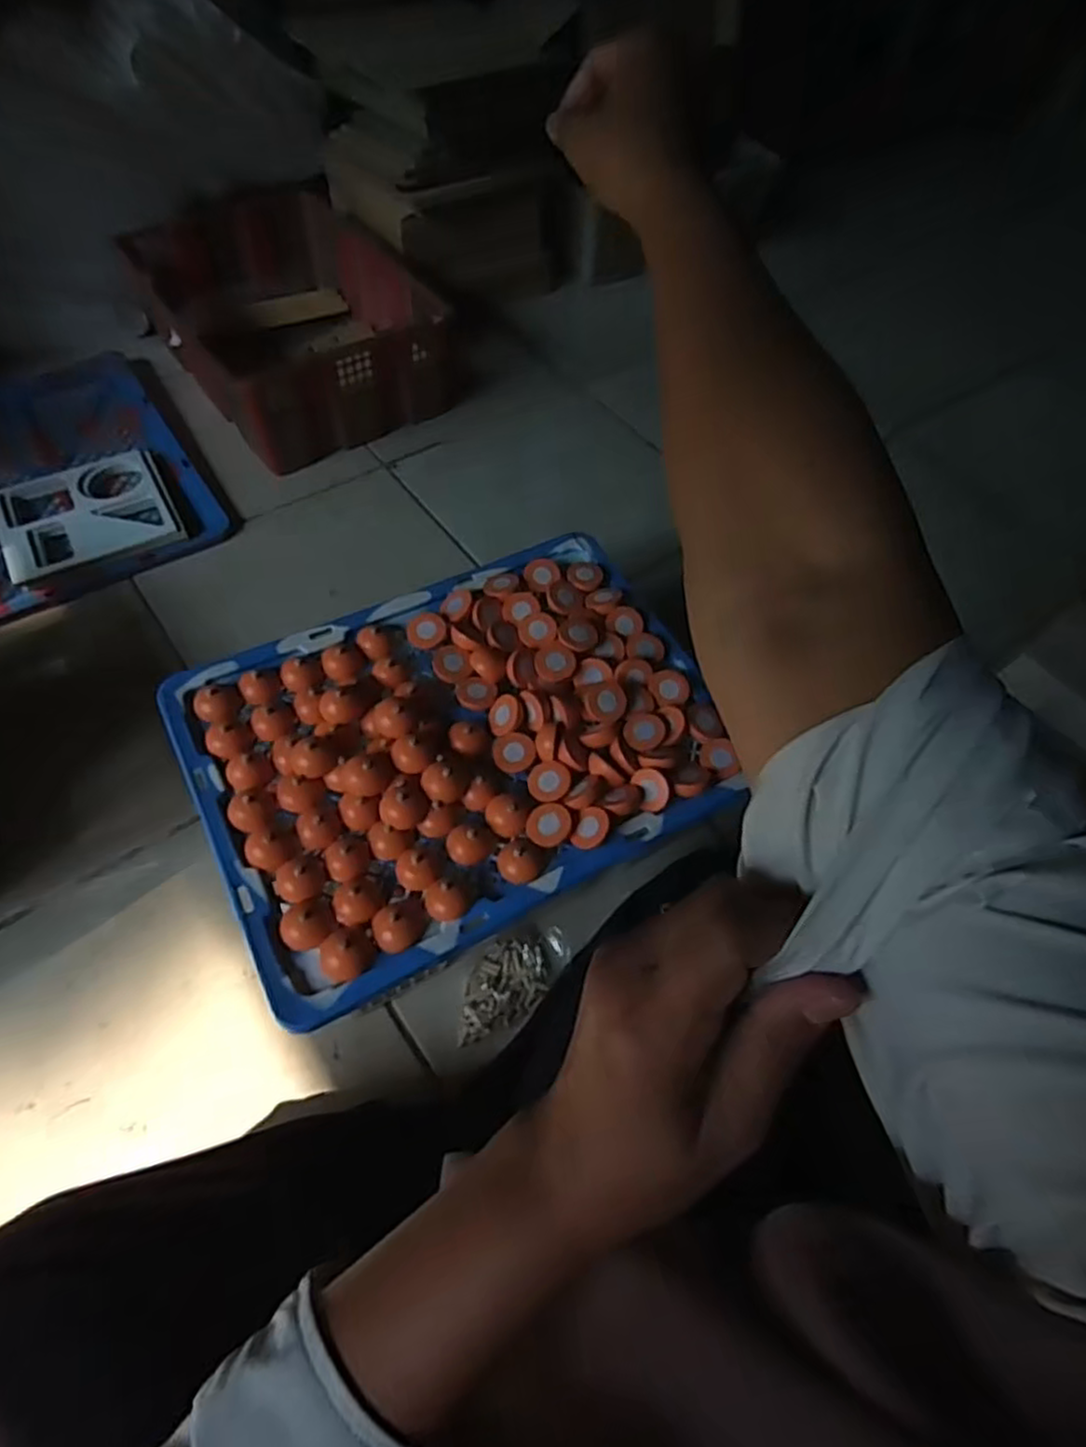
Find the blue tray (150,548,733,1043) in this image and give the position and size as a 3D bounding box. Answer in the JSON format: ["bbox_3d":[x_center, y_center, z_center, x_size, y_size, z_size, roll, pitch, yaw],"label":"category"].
[{"bbox_3d":[-0.074,0.005,0.666,0.473,0.032,0.358,-25,63,-18],"label":"blue tray"}]

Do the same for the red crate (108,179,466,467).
[{"bbox_3d":[-0.419,-0.672,1.170,0.370,0.150,0.508,-30,65,-20],"label":"red crate"}]

